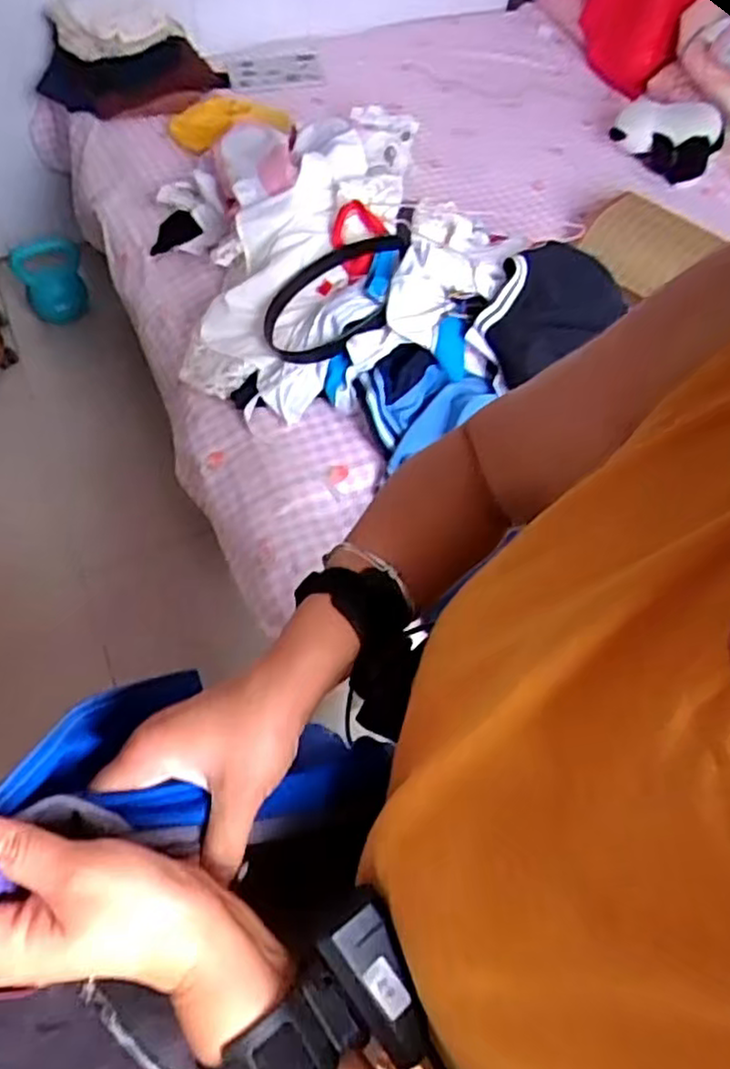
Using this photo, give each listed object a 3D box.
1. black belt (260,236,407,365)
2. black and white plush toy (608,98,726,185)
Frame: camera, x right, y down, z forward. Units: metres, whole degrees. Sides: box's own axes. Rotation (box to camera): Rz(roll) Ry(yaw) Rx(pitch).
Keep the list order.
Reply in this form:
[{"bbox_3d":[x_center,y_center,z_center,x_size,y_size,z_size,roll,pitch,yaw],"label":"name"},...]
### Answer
[{"bbox_3d":[-0.047,-0.390,1.209,0.279,0.029,0.175,-25,64,14],"label":"black belt"},{"bbox_3d":[0.663,-0.872,1.598,0.239,0.187,0.127,18,57,8],"label":"black and white plush toy"}]

